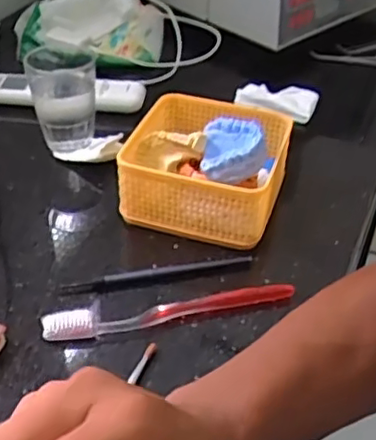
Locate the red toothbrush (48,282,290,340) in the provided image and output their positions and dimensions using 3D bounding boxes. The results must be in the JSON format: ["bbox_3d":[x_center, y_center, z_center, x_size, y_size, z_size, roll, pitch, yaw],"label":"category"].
[{"bbox_3d":[-0.012,0.069,0.473,0.190,0.015,0.019,-5,40,-10],"label":"red toothbrush"}]

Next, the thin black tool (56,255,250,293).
[{"bbox_3d":[-0.024,0.043,0.509,0.155,0.009,0.012,-8,41,-14],"label":"thin black tool"}]

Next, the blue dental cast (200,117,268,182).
[{"bbox_3d":[0.039,-0.059,0.537,0.054,0.038,0.062,4,38,2],"label":"blue dental cast"}]

